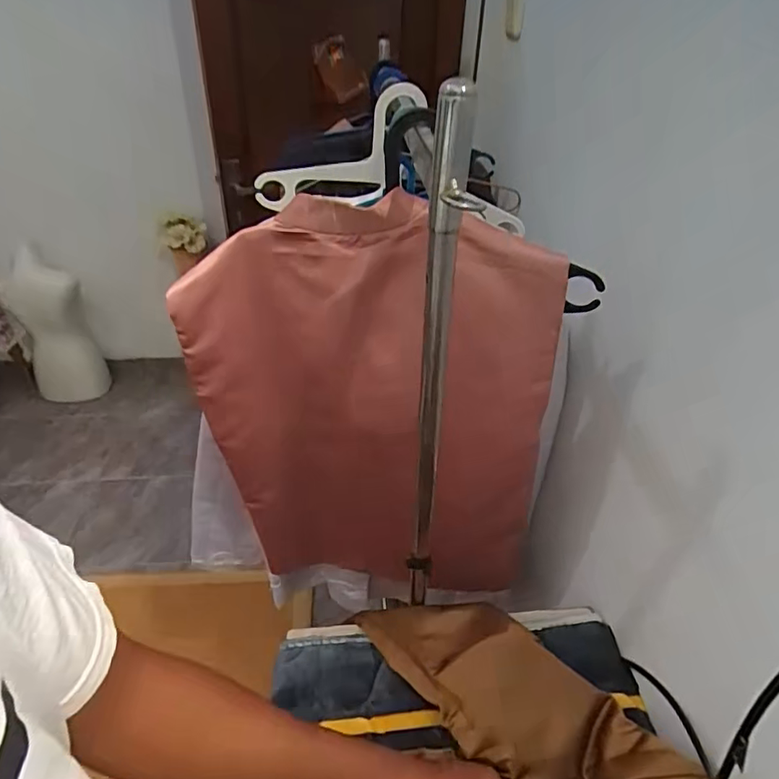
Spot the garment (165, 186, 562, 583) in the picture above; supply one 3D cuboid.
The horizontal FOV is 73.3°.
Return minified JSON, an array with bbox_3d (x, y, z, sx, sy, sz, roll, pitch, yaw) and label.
[{"bbox_3d":[-0.028,0.060,0.685,0.425,0.572,0.051,6,37,6],"label":"garment"}]

